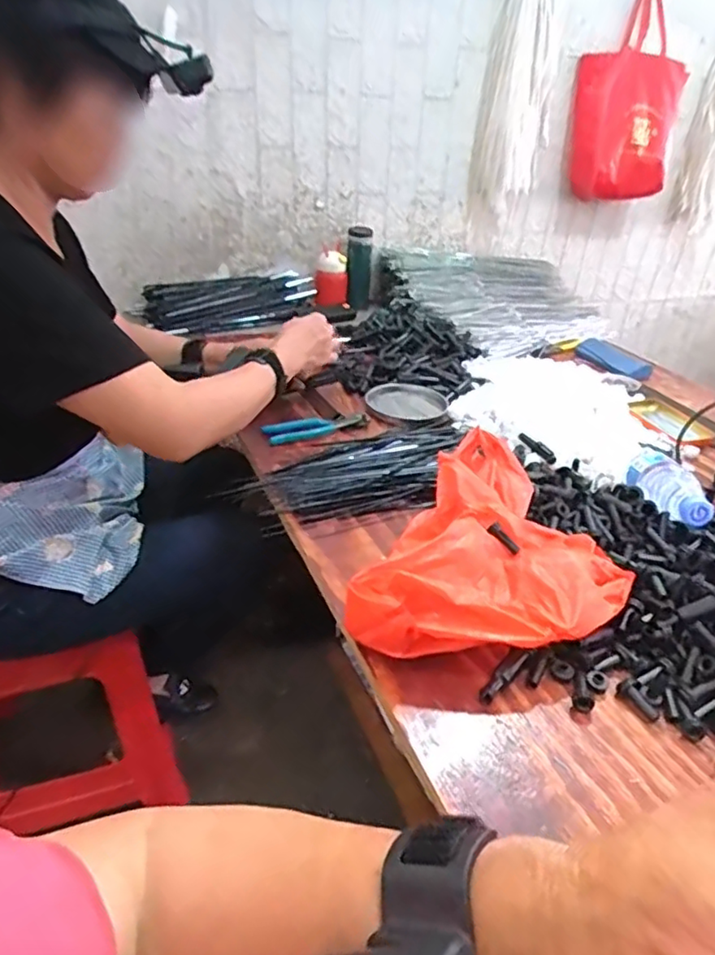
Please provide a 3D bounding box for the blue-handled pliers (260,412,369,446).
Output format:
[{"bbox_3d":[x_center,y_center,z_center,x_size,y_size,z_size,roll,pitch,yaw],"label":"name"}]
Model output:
[{"bbox_3d":[-0.062,-0.080,0.932,0.160,0.011,0.064,-11,35,-16],"label":"blue-handled pliers"}]

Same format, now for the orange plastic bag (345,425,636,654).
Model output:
[{"bbox_3d":[0.153,0.079,0.606,0.214,0.084,0.299,17,36,24],"label":"orange plastic bag"}]

